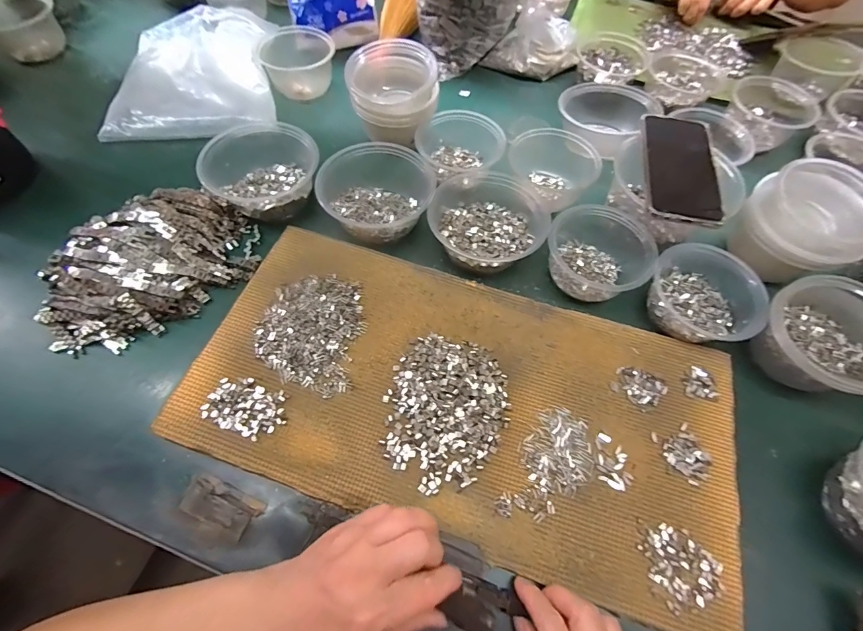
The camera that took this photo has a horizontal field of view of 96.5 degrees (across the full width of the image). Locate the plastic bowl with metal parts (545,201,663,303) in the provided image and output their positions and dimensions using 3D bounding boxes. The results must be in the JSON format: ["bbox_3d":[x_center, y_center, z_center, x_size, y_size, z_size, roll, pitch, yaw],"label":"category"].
[{"bbox_3d":[0.195,-0.075,0.444,0.106,0.062,0.113,1,63,-2],"label":"plastic bowl with metal parts"}]

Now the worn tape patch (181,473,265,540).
[{"bbox_3d":[-0.182,0.166,0.335,0.067,0.004,0.032,22,65,8],"label":"worn tape patch"}]

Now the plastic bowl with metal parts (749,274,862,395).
[{"bbox_3d":[0.401,0.022,0.395,0.112,0.072,0.115,1,63,-2],"label":"plastic bowl with metal parts"}]

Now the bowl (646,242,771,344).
[{"bbox_3d":[0.295,-0.023,0.426,0.108,0.052,0.100,1,63,-2],"label":"bowl"}]

